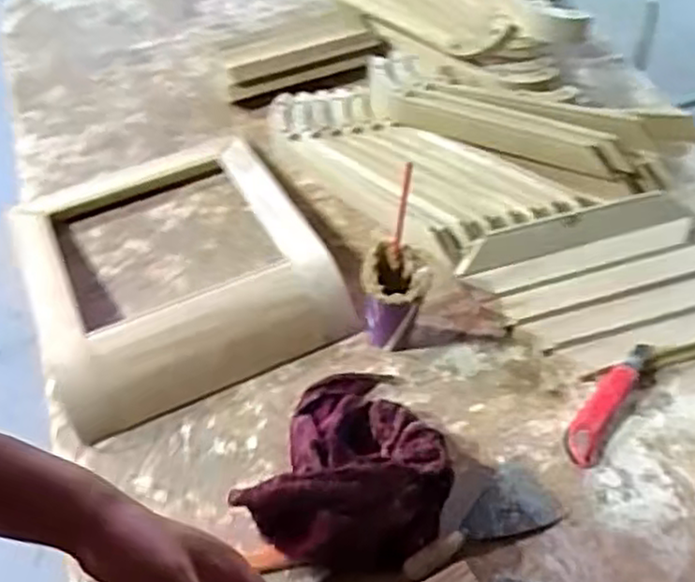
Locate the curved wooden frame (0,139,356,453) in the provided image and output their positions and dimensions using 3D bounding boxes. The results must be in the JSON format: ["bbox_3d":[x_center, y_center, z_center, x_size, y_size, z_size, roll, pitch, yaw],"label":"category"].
[{"bbox_3d":[-0.230,-0.038,0.980,0.364,0.077,0.392,-24,55,-17],"label":"curved wooden frame"}]

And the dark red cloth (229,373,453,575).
[{"bbox_3d":[0.015,0.193,0.827,0.193,0.116,0.230,20,55,16],"label":"dark red cloth"}]

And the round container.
[{"bbox_3d":[0.059,0.009,0.930,0.075,0.145,0.074,-1,52,1],"label":"round container"}]

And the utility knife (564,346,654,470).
[{"bbox_3d":[0.322,0.137,0.924,0.045,0.023,0.183,30,60,20],"label":"utility knife"}]

